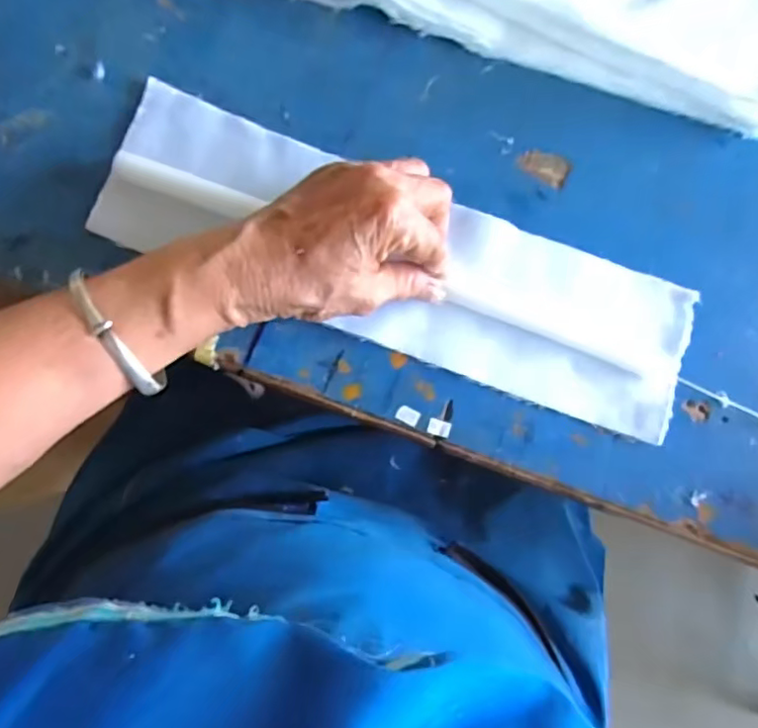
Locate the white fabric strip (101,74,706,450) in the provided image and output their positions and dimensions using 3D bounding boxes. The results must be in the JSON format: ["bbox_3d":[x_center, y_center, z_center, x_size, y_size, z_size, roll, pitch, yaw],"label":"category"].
[{"bbox_3d":[0.017,-0.055,0.321,0.331,0.012,0.090,21,83,-3],"label":"white fabric strip"}]

